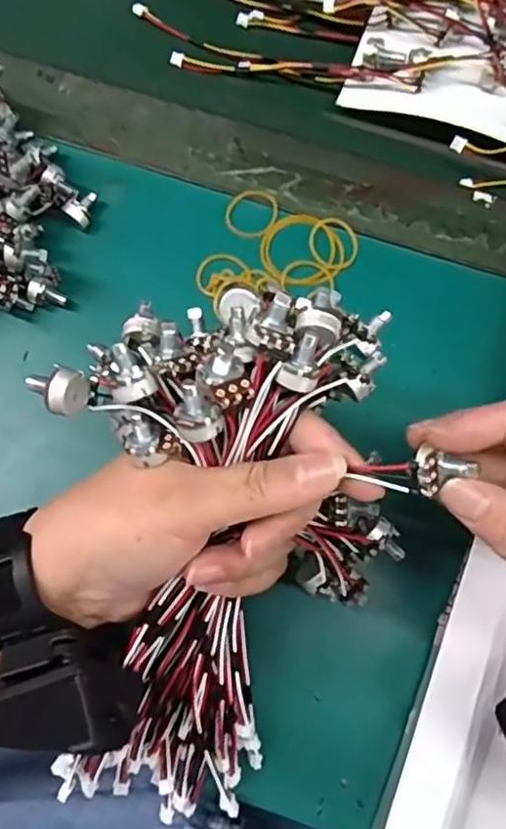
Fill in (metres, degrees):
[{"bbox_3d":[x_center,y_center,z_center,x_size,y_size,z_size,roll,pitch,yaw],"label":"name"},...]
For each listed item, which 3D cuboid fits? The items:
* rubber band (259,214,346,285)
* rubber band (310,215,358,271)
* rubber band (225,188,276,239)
[{"bbox_3d":[0.029,-0.094,0.364,0.047,0.004,0.043,0,78,-1],"label":"rubber band"},{"bbox_3d":[0.046,-0.099,0.362,0.028,0.004,0.031,-19,79,-5],"label":"rubber band"},{"bbox_3d":[-0.001,-0.117,0.368,0.029,0.004,0.031,0,78,-1],"label":"rubber band"}]

